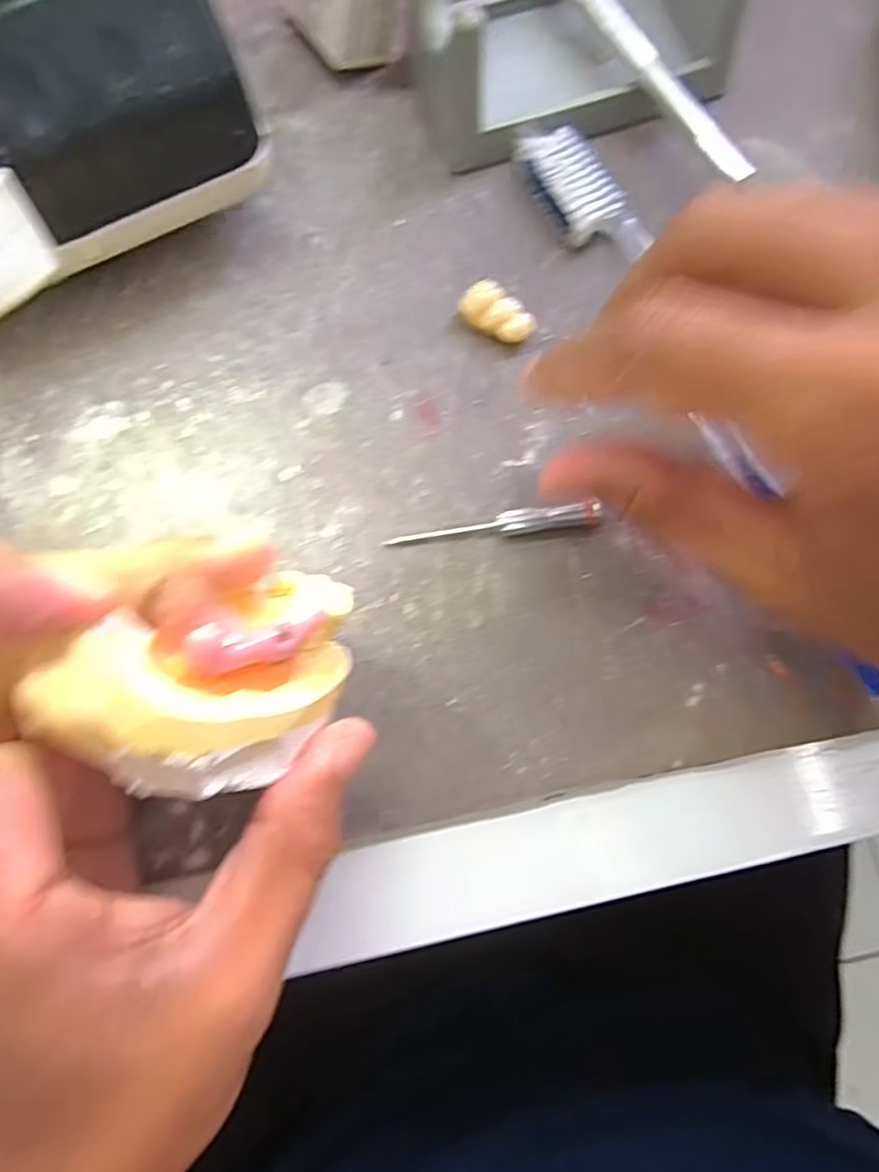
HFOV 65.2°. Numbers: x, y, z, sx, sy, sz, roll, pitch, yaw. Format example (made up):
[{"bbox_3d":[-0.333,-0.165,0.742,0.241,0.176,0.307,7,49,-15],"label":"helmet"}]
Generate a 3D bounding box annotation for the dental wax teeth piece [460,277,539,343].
[{"bbox_3d":[0.017,-0.081,0.206,0.023,0.007,0.013,38,81,8],"label":"dental wax teeth piece"}]

